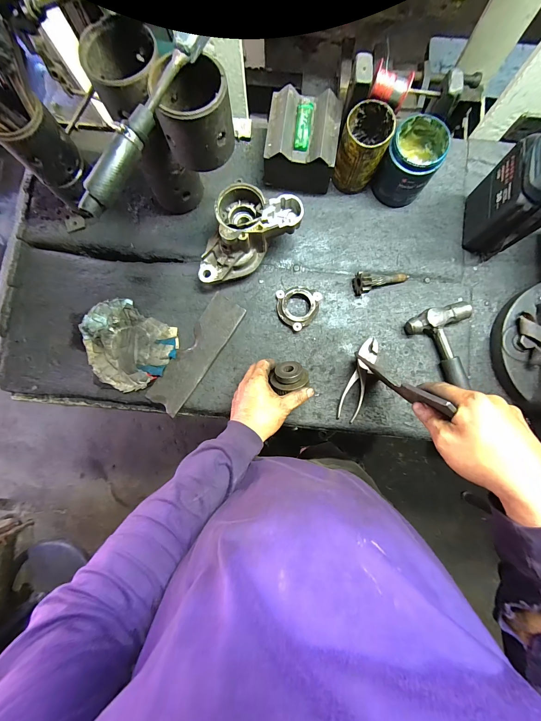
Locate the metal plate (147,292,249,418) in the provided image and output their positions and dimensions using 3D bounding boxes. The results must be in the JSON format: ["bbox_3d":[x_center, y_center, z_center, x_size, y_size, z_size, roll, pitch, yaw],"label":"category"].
[{"bbox_3d":[-0.135,-0.013,0.517,0.066,0.011,0.224,34,85,5],"label":"metal plate"}]

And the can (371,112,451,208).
[{"bbox_3d":[0.239,-0.337,0.492,0.087,0.097,0.094,31,86,4],"label":"can"}]

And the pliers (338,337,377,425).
[{"bbox_3d":[0.156,0.033,0.500,0.035,0.017,0.151,20,86,3],"label":"pliers"}]

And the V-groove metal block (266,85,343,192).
[{"bbox_3d":[0.056,-0.374,0.502,0.121,0.093,0.127,10,85,2],"label":"V-groove metal block"}]

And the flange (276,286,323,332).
[{"bbox_3d":[0.048,-0.102,0.516,0.078,0.021,0.077,0,85,1],"label":"flange"}]

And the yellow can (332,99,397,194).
[{"bbox_3d":[0.156,-0.359,0.489,0.076,0.113,0.084,19,86,3],"label":"yellow can"}]

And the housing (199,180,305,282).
[{"bbox_3d":[-0.048,-0.217,0.488,0.190,0.096,0.104,-33,85,-2],"label":"housing"}]

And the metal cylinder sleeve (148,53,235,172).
[{"bbox_3d":[-0.093,-0.307,0.353,0.083,0.084,0.086,0,83,1],"label":"metal cylinder sleeve"}]

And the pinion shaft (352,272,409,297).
[{"bbox_3d":[0.202,-0.150,0.509,0.103,0.036,0.038,-16,85,0],"label":"pinion shaft"}]

